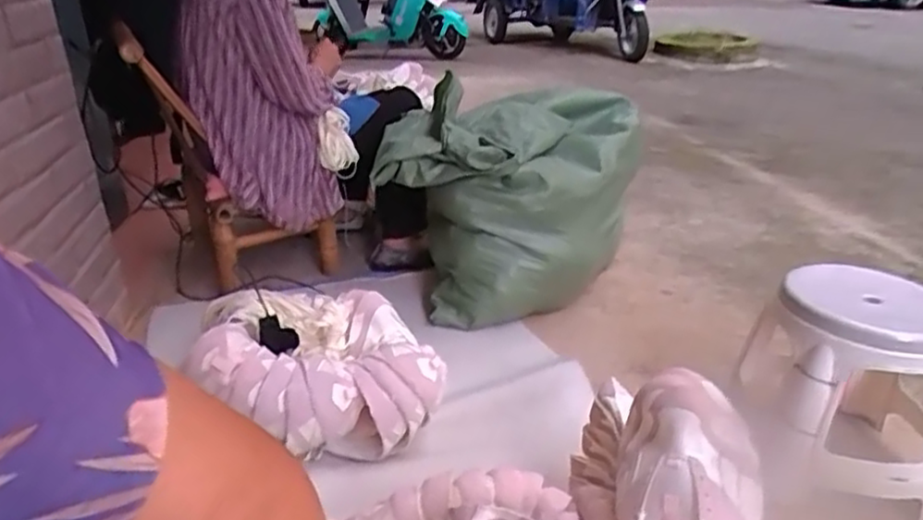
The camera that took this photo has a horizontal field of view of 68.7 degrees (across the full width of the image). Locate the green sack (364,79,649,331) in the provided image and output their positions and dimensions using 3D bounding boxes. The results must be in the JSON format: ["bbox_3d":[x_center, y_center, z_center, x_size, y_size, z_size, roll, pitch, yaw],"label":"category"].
[{"bbox_3d":[0.119,-0.133,1.526,0.463,0.423,0.466,7,26,18],"label":"green sack"}]

